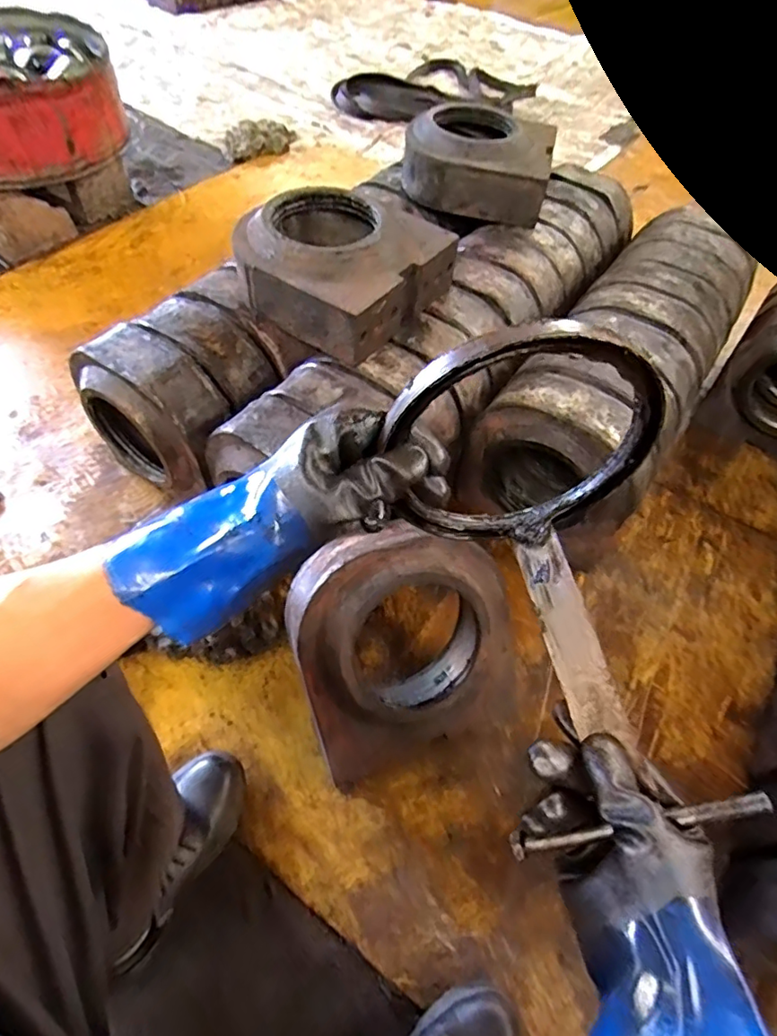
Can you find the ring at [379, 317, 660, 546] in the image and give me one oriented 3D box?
[{"bbox_3d":[0.095,-0.047,0.393,0.199,0.198,0.030,0,54,-5],"label":"ring"}]

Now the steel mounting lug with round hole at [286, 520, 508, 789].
[{"bbox_3d":[0.029,0.191,0.755,0.287,0.354,0.109,-16,19,-12],"label":"steel mounting lug with round hole"}]

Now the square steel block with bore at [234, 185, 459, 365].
[{"bbox_3d":[-0.078,-0.445,0.934,0.300,0.114,0.316,33,58,18],"label":"square steel block with bore"}]

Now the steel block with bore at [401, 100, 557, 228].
[{"bbox_3d":[0.195,-0.775,1.178,0.302,0.118,0.270,13,54,5],"label":"steel block with bore"}]

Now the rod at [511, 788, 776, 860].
[{"bbox_3d":[0.153,0.194,0.344,0.159,0.008,0.013,-22,53,17],"label":"rod"}]

